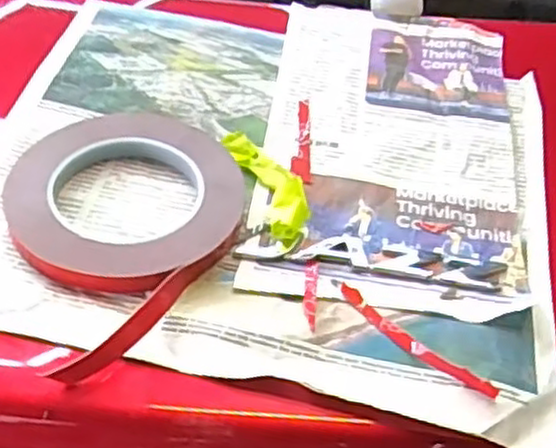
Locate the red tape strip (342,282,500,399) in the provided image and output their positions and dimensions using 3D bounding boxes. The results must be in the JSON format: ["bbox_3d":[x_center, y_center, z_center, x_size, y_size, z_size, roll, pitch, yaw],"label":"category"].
[{"bbox_3d":[0.063,0.055,0.351,0.010,0.008,0.089,-33,56,-32],"label":"red tape strip"}]

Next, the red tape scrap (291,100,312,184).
[{"bbox_3d":[0.015,-0.051,0.451,0.011,0.006,0.073,5,45,-1],"label":"red tape scrap"}]

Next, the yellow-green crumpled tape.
[{"bbox_3d":[-0.004,-0.024,0.414,0.026,0.016,0.086,-15,48,-20],"label":"yellow-green crumpled tape"}]

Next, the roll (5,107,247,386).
[{"bbox_3d":[-0.094,-0.006,0.388,0.133,0.014,0.159,27,48,20],"label":"roll"}]

